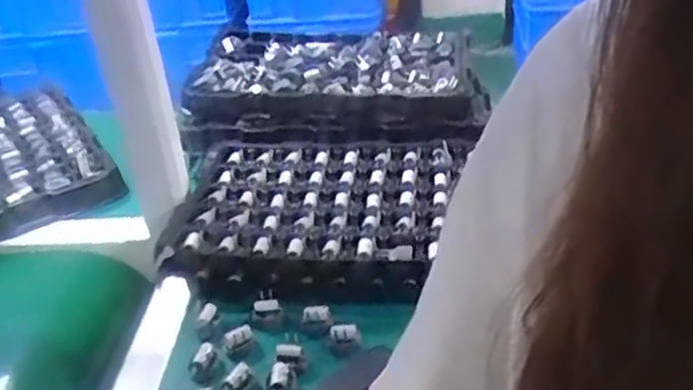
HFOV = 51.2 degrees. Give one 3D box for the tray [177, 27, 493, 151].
[{"bbox_3d":[-0.015,-0.144,0.924,0.362,0.072,0.272,-4,32,3],"label":"tray"}]

